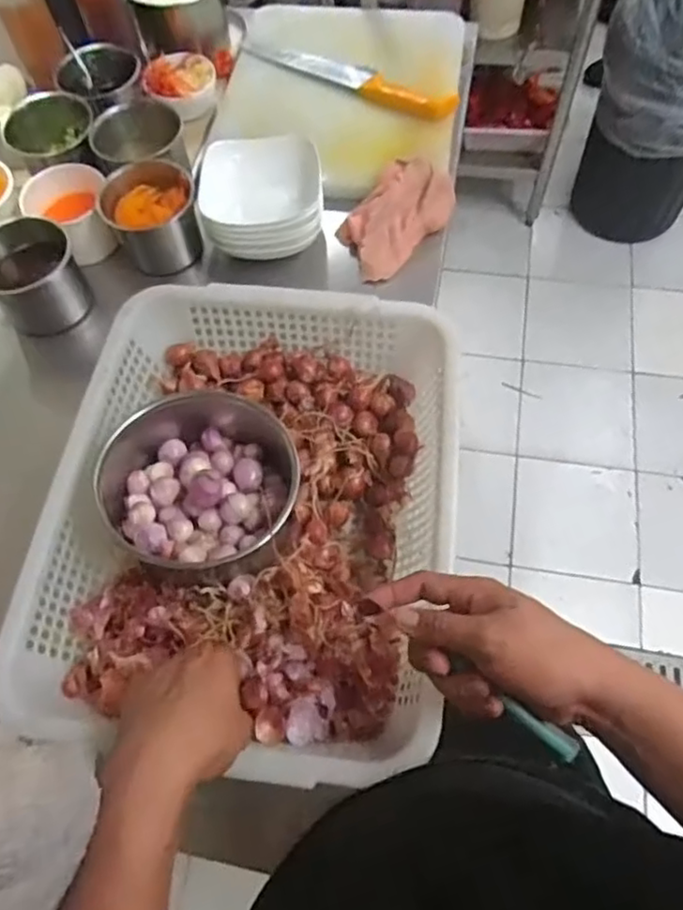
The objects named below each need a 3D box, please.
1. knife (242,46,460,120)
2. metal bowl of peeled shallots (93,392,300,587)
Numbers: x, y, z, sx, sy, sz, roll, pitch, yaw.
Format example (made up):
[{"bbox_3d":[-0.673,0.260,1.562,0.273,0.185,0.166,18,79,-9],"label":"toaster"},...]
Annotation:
[{"bbox_3d":[0.014,-0.544,0.893,0.323,0.026,0.046,29,68,15],"label":"knife"},{"bbox_3d":[-0.139,0.018,0.599,0.176,0.085,0.201,-23,66,-8],"label":"metal bowl of peeled shallots"}]

